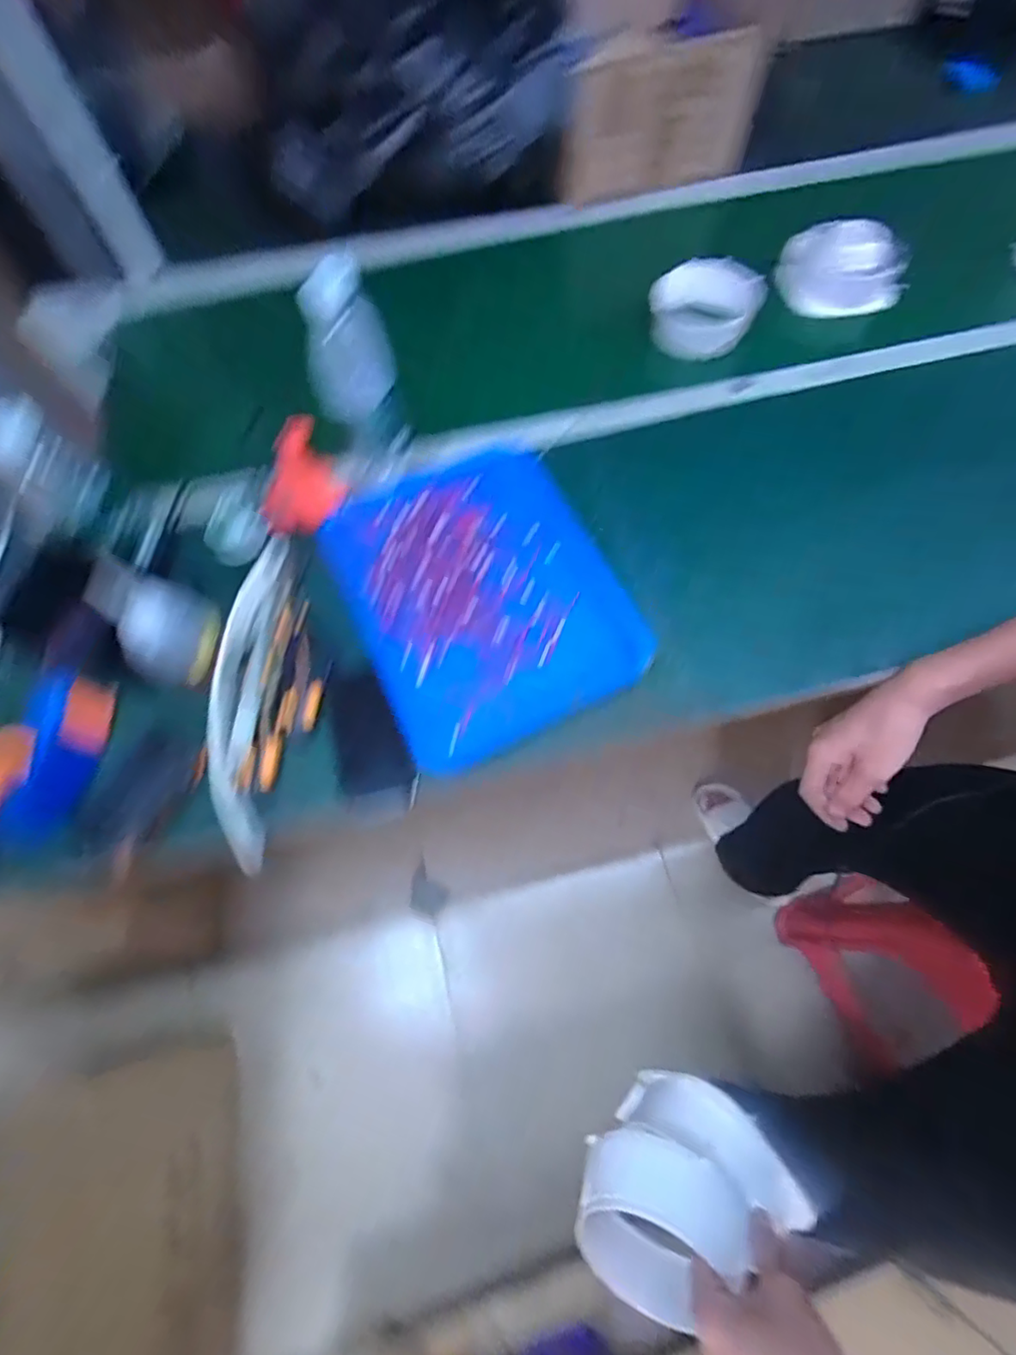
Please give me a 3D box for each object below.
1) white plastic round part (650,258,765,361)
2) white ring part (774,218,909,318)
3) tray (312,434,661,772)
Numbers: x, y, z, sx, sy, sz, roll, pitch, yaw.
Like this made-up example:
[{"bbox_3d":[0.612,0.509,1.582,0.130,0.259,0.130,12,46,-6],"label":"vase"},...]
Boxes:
[{"bbox_3d":[0.271,-0.510,0.802,0.140,0.092,0.140,-1,66,2],"label":"white plastic round part"},{"bbox_3d":[0.468,-0.566,0.795,0.167,0.092,0.068,17,68,10],"label":"white ring part"},{"bbox_3d":[-0.029,-0.098,0.615,0.270,0.034,0.343,-25,67,-9],"label":"tray"}]

